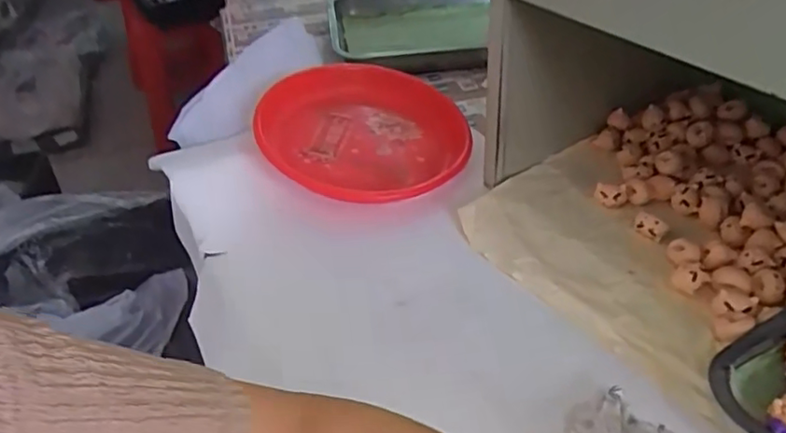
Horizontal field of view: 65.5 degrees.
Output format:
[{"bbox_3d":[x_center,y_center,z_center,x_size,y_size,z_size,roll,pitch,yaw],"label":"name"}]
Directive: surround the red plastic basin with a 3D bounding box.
[{"bbox_3d":[-0.032,-0.116,0.719,0.230,0.063,0.245,-3,40,2],"label":"red plastic basin"}]

